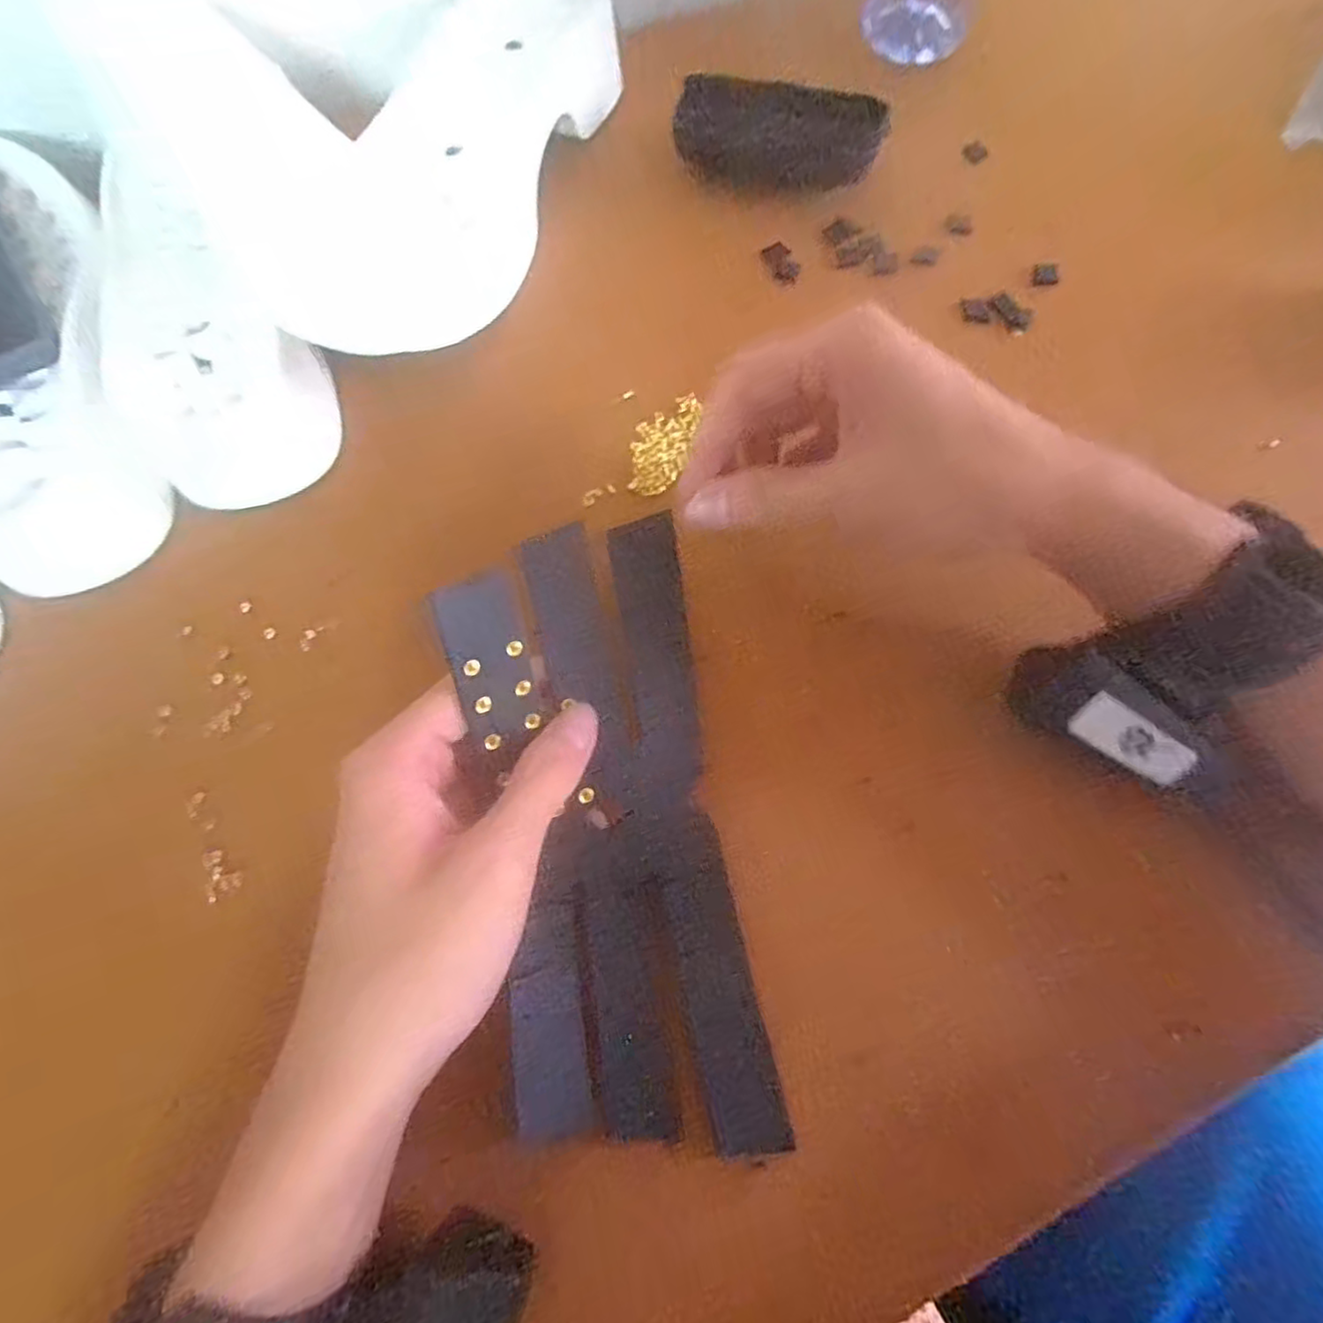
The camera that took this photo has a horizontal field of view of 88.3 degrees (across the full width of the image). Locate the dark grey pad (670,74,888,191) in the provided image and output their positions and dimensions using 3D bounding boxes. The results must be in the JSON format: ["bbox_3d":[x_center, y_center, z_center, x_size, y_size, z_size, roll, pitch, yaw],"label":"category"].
[{"bbox_3d":[0.061,-0.277,0.361,0.107,0.026,0.043,11,70,6],"label":"dark grey pad"}]

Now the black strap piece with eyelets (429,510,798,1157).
[{"bbox_3d":[-0.020,0.053,0.235,0.086,0.023,0.212,-6,82,-19],"label":"black strap piece with eyelets"}]

